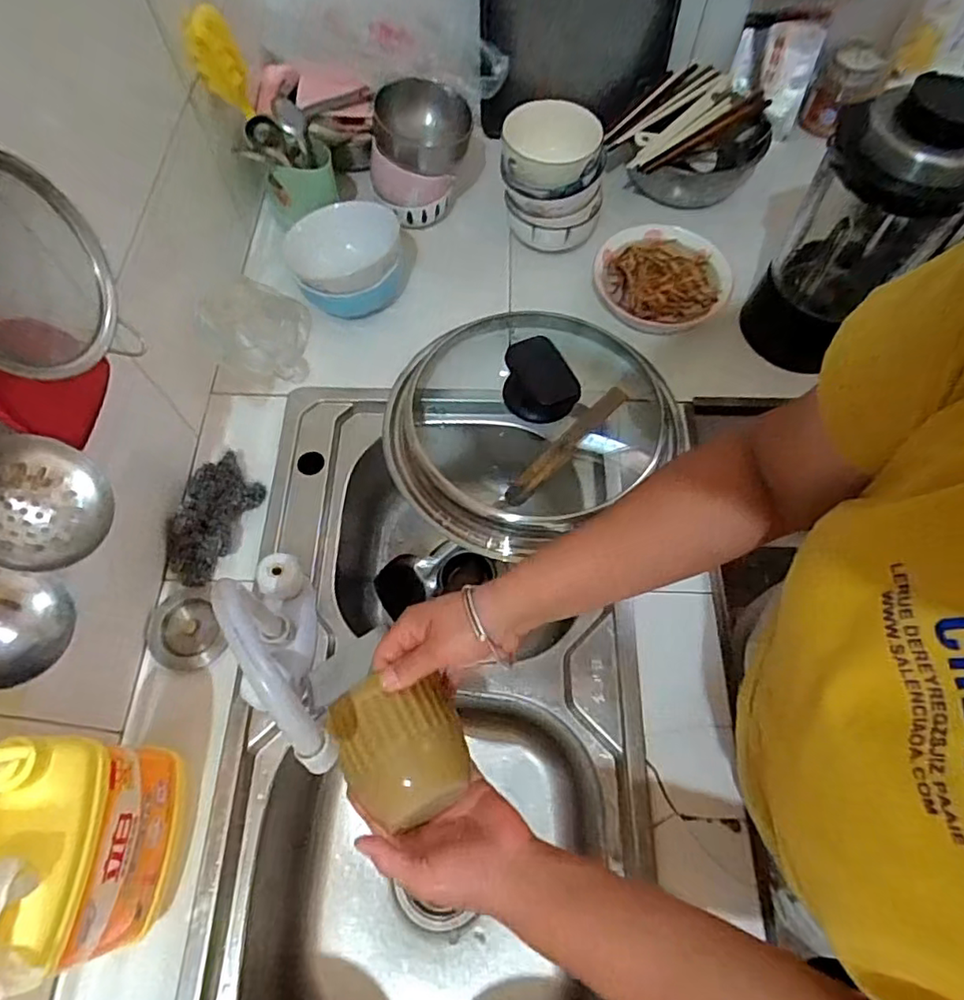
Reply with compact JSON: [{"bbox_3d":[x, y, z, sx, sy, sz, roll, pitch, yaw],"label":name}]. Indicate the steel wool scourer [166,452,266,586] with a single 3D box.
[{"bbox_3d":[-0.300,0.016,0.665,0.079,0.037,0.146,22,66,10],"label":"steel wool scourer"}]

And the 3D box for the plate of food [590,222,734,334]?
[{"bbox_3d":[0.236,-0.286,0.795,0.162,0.059,0.173,0,64,0],"label":"plate of food"}]

